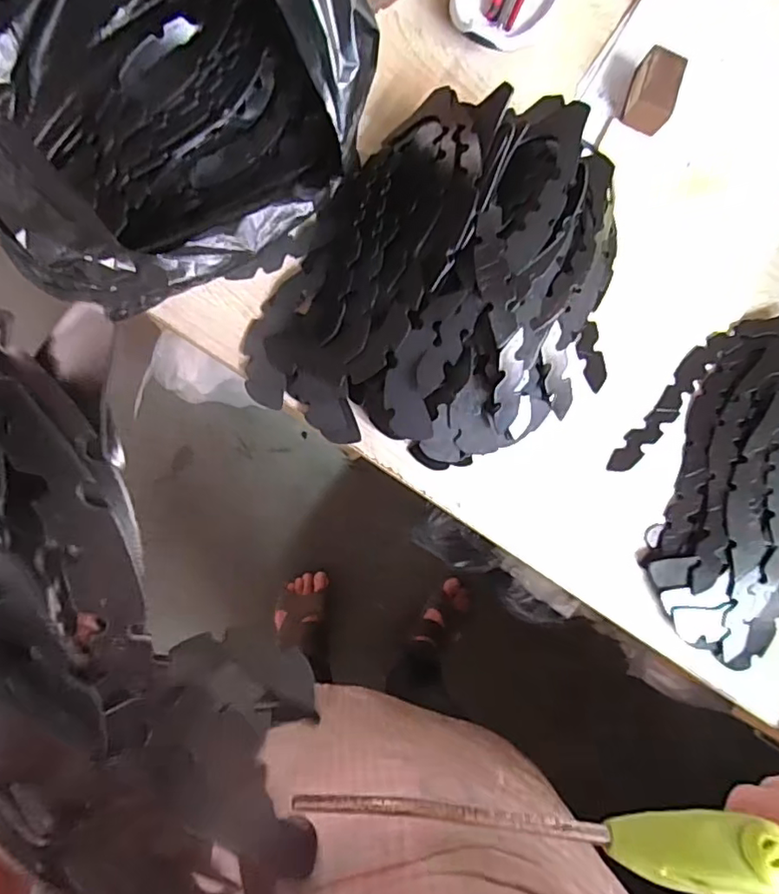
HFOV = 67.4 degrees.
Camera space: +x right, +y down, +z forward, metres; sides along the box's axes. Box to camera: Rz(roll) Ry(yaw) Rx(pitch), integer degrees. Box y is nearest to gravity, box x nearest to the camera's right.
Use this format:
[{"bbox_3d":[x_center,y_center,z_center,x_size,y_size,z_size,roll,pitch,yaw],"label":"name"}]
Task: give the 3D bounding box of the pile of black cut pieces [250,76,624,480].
[{"bbox_3d":[0.066,-0.139,0.488,0.290,0.091,0.336,31,83,-5],"label":"pile of black cut pieces"}]

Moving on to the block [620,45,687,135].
[{"bbox_3d":[0.257,-0.345,0.570,0.038,0.033,0.066,15,84,-7],"label":"block"}]

